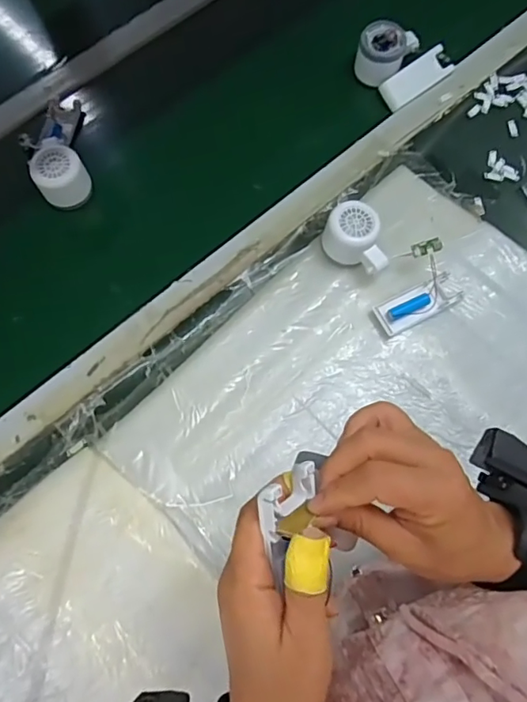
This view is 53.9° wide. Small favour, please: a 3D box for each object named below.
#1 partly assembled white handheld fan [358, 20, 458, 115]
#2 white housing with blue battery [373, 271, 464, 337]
[{"bbox_3d":[0.181,-0.379,0.667,0.103,0.053,0.092,-34,77,-10],"label":"partly assembled white handheld fan"},{"bbox_3d":[0.175,-0.054,0.582,0.099,0.011,0.038,-28,75,-8],"label":"white housing with blue battery"}]

